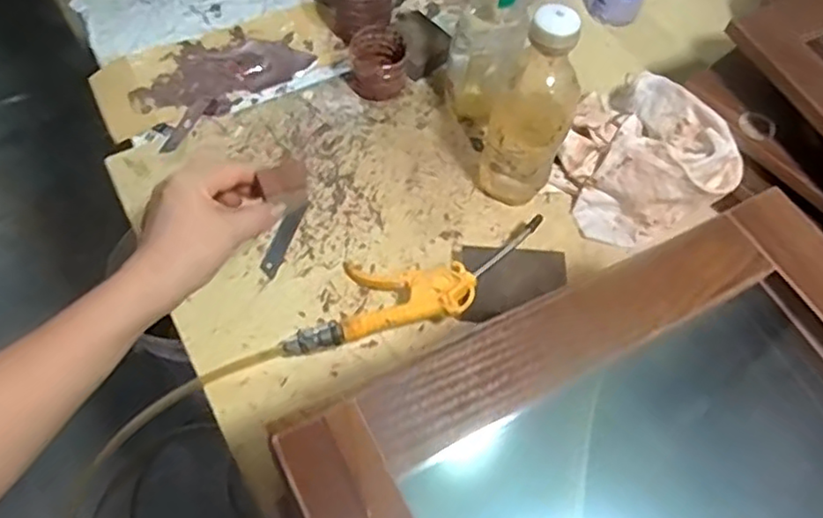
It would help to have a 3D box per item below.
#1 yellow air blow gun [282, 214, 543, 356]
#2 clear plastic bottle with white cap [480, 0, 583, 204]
[{"bbox_3d":[0.001,0.025,0.593,0.240,0.038,0.091,-9,61,-7],"label":"yellow air blow gun"},{"bbox_3d":[0.109,-0.133,0.596,0.072,0.209,0.062,25,63,12],"label":"clear plastic bottle with white cap"}]

